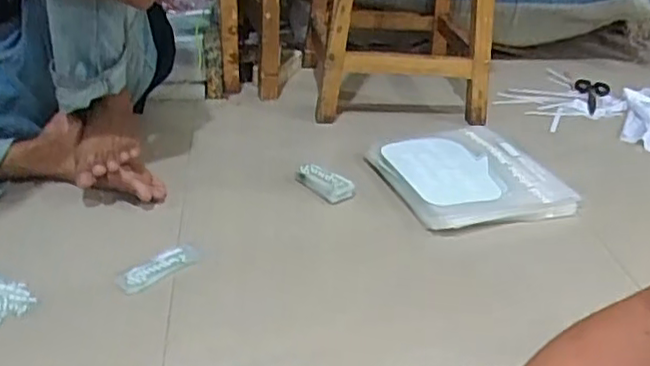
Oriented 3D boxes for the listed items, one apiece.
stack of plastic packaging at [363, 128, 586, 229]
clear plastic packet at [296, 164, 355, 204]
[{"bbox_3d":[0.232,-0.021,1.049,0.272,0.034,0.271,-7,32,-20],"label":"stack of plastic packaging"},{"bbox_3d":[-0.003,0.000,1.001,0.096,0.029,0.042,24,35,29],"label":"clear plastic packet"}]

